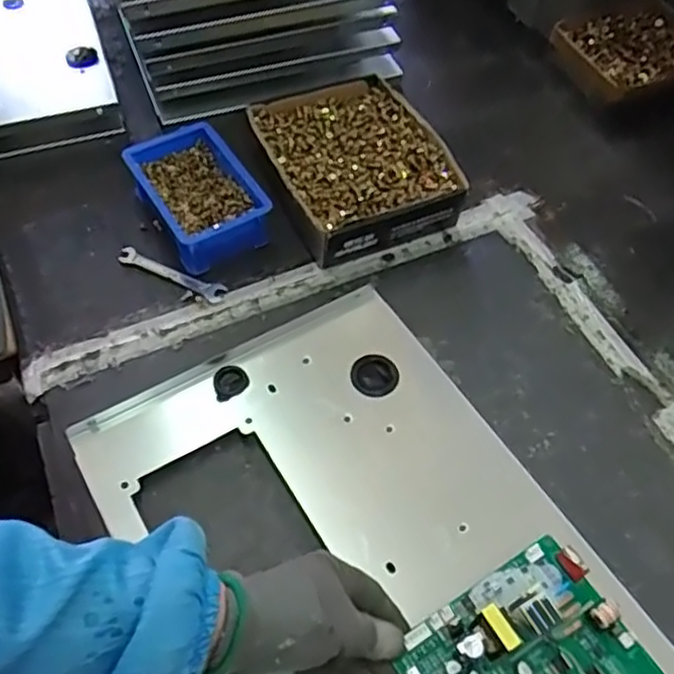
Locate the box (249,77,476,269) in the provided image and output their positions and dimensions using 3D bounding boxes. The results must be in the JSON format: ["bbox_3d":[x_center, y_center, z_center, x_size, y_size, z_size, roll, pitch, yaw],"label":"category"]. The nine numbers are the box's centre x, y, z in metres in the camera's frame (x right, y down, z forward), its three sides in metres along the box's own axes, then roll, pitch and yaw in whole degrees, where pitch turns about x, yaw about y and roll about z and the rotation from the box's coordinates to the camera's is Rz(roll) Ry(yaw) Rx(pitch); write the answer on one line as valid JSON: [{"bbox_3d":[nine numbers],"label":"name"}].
[{"bbox_3d":[0.017,-0.188,0.753,0.189,0.058,0.203,-21,57,-14],"label":"box"}]

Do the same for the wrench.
[{"bbox_3d":[-0.163,-0.063,0.690,0.113,0.010,0.024,24,58,16],"label":"wrench"}]

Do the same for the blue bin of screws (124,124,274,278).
[{"bbox_3d":[-0.143,-0.146,0.719,0.101,0.055,0.150,-26,59,-18],"label":"blue bin of screws"}]

